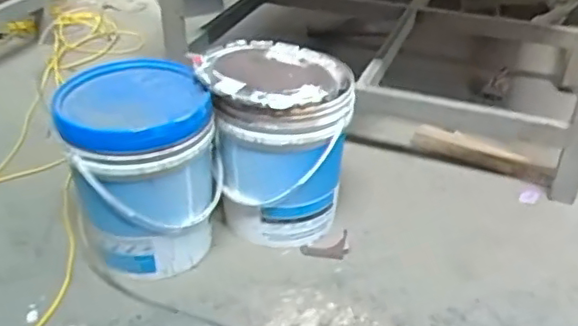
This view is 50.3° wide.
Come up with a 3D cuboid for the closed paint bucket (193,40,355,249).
[{"bbox_3d":[-0.025,-0.037,1.406,0.323,0.402,0.320,2,35,3],"label":"closed paint bucket"}]

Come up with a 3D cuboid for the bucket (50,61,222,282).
[{"bbox_3d":[-0.309,0.025,1.320,0.284,0.389,0.295,0,35,0],"label":"bucket"}]

